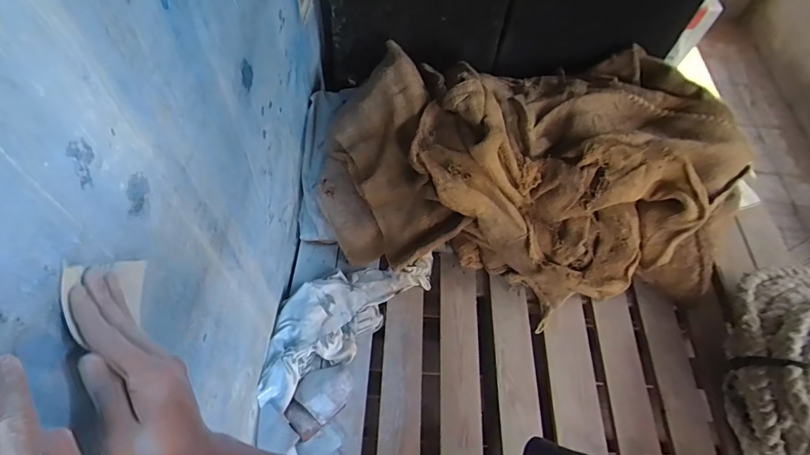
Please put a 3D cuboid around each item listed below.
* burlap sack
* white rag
[{"bbox_3d":[0.254,-0.125,0.992,0.854,0.299,0.507,3,59,-1],"label":"burlap sack"},{"bbox_3d":[-0.127,0.172,0.925,0.437,0.059,0.168,-34,66,-21],"label":"white rag"}]

